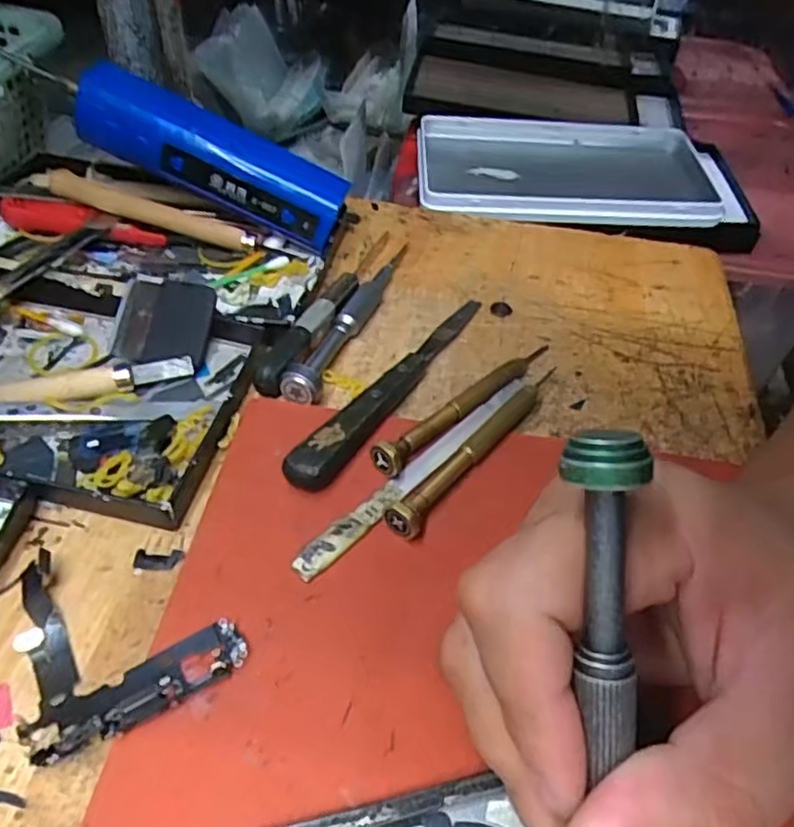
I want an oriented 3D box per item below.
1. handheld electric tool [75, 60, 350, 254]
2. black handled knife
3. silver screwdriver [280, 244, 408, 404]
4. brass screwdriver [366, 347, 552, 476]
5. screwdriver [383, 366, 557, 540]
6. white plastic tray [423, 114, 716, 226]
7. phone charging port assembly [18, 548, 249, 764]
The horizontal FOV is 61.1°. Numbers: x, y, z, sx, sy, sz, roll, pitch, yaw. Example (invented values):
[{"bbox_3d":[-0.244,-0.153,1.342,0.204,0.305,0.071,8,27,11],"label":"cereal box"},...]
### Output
[{"bbox_3d":[-0.088,-0.124,0.327,0.127,0.032,0.027,24,47,-10],"label":"handheld electric tool"},{"bbox_3d":[-0.001,-0.016,0.284,0.017,0.016,0.141,25,51,17],"label":"black handled knife"},{"bbox_3d":[-0.019,-0.049,0.313,0.014,0.015,0.121,19,49,12],"label":"silver screwdriver"},{"bbox_3d":[0.031,-0.008,0.280,0.012,0.016,0.108,36,54,24],"label":"brass screwdriver"},{"bbox_3d":[0.034,0.008,0.266,0.012,0.013,0.114,31,53,22],"label":"screwdriver"},{"bbox_3d":[0.110,-0.159,0.434,0.189,0.017,0.104,1,48,-4],"label":"white plastic tray"},{"bbox_3d":[-0.085,0.065,0.211,0.062,0.008,0.067,-15,51,-18],"label":"phone charging port assembly"}]

